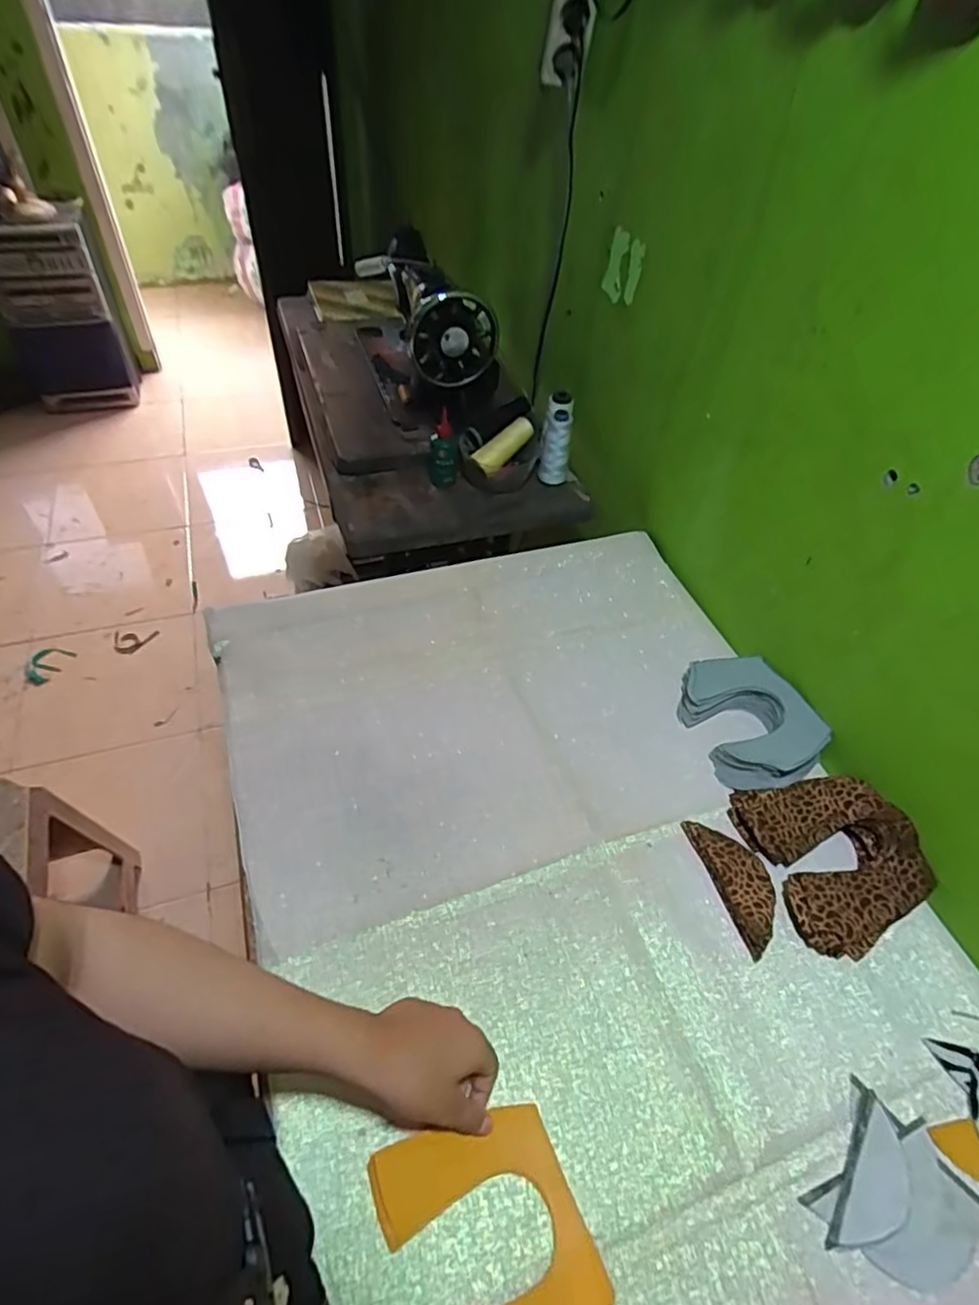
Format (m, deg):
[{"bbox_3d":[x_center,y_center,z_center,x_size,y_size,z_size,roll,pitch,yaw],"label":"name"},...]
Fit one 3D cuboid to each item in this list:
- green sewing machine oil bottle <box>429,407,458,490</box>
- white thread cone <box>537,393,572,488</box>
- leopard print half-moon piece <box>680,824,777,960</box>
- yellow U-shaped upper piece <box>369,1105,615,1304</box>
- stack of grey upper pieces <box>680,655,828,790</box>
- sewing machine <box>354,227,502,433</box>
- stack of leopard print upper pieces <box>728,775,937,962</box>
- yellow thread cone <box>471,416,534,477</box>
[{"bbox_3d":[-0.072,-0.318,0.986,0.047,0.122,0.048,-2,49,-5],"label":"green sewing machine oil bottle"},{"bbox_3d":[0.104,-0.323,0.987,0.047,0.125,0.051,11,49,6],"label":"white thread cone"},{"bbox_3d":[0.236,0.213,0.601,0.048,0.018,0.125,-12,51,-14],"label":"leopard print half-moon piece"},{"bbox_3d":[-0.002,0.388,0.427,0.124,0.018,0.131,-18,53,-18],"label":"yellow U-shaped upper piece"},{"bbox_3d":[0.288,0.074,0.711,0.122,0.038,0.165,-13,51,-15],"label":"stack of grey upper pieces"},{"bbox_3d":[-0.124,-0.584,1.114,0.173,0.204,0.403,-13,51,-16],"label":"sewing machine"},{"bbox_3d":[0.333,0.192,0.610,0.140,0.043,0.163,-9,50,-11],"label":"stack of leopard print upper pieces"},{"bbox_3d":[0.024,-0.324,0.988,0.111,0.039,0.035,-42,60,-5],"label":"yellow thread cone"}]

